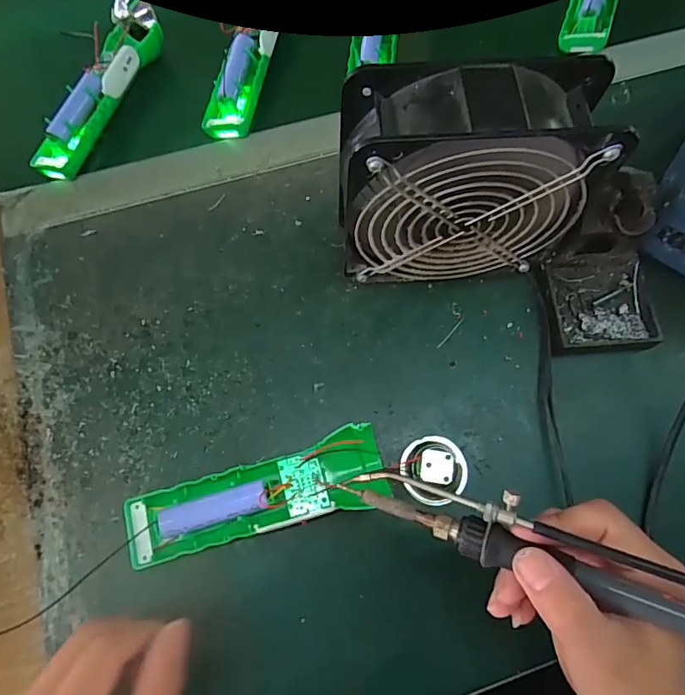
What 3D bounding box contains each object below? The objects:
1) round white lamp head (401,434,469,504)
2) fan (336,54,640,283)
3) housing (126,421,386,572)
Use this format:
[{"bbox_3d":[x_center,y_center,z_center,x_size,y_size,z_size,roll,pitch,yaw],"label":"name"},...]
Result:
[{"bbox_3d":[0.062,0.078,0.315,0.043,0.025,0.043,0,70,-1],"label":"round white lamp head"},{"bbox_3d":[0.073,-0.093,0.304,0.157,0.152,0.059,-4,71,-2],"label":"fan"},{"bbox_3d":[-0.052,0.095,0.305,0.160,0.027,0.047,-16,72,-7],"label":"housing"}]

